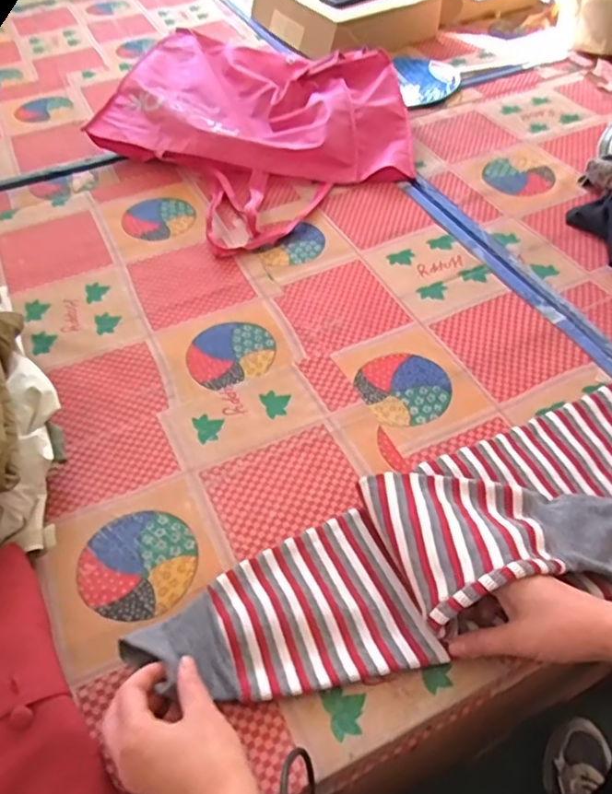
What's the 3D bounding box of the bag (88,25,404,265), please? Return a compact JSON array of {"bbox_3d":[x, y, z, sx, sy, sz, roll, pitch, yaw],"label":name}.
[{"bbox_3d":[-0.089,-0.491,1.071,0.490,0.088,0.550,-34,56,-23],"label":"bag"}]

